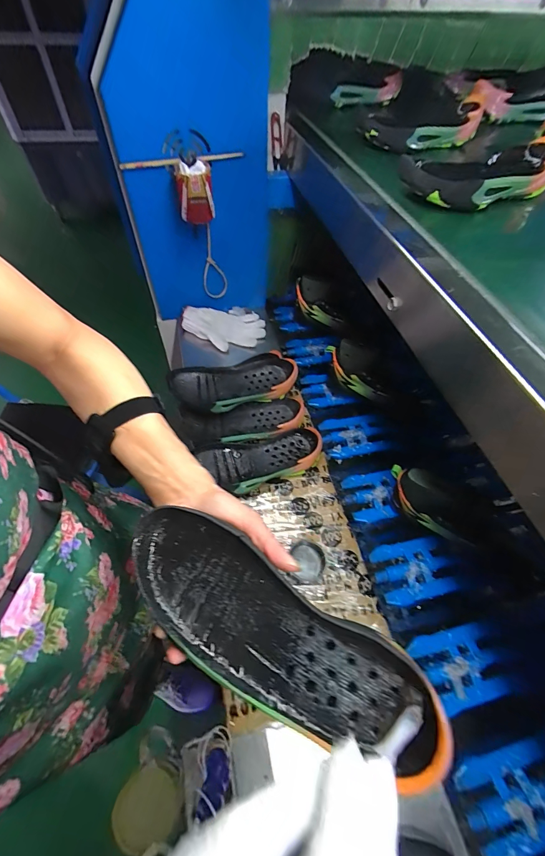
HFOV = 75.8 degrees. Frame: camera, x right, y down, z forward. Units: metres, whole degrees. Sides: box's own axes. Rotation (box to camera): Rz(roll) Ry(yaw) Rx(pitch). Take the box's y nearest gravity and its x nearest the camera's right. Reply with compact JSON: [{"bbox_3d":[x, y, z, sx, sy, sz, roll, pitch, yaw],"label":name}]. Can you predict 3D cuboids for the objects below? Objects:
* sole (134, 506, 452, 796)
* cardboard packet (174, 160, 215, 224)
[{"bbox_3d":[-0.005,0.148,0.264,0.243,0.042,0.086,27,76,18],"label":"sole"},{"bbox_3d":[-0.148,-0.452,0.674,0.066,0.089,0.052,-4,53,-2],"label":"cardboard packet"}]

